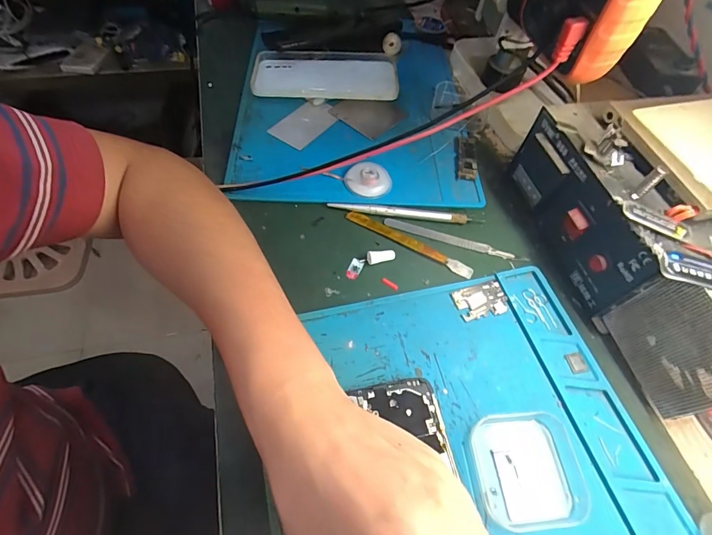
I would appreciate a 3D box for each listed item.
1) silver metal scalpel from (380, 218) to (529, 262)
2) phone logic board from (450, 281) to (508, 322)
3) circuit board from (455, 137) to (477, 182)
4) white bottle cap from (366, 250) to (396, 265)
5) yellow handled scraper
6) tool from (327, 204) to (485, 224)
[{"bbox_3d":[0.088,-0.024,0.341,0.127,0.004,0.010,16,57,6],"label":"silver metal scalpel"},{"bbox_3d":[0.101,0.027,0.308,0.042,0.004,0.027,-11,59,-11],"label":"phone logic board"},{"bbox_3d":[0.116,-0.117,0.399,0.021,0.011,0.062,7,57,0],"label":"circuit board"},{"bbox_3d":[0.021,-0.010,0.323,0.025,0.008,0.009,-12,59,-12],"label":"white bottle cap"},{"bbox_3d":[0.046,-0.023,0.335,0.121,0.004,0.011,27,59,13],"label":"yellow handled scraper"},{"bbox_3d":[0.046,-0.051,0.351,0.142,0.006,0.012,6,57,-1],"label":"tool"}]

